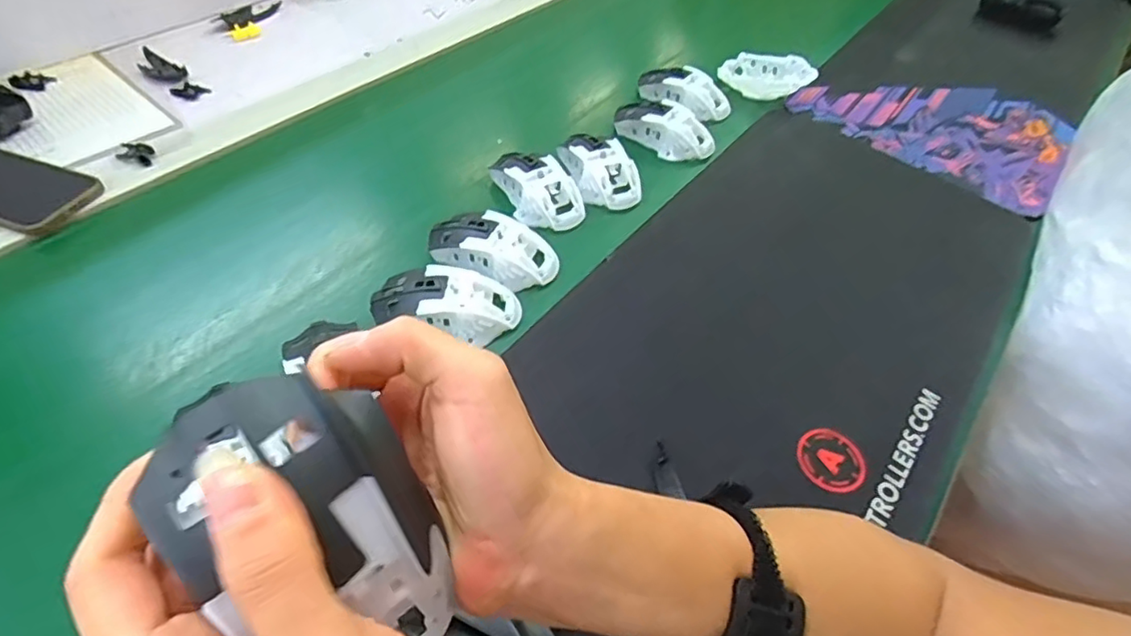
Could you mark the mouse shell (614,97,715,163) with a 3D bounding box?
[{"bbox_3d":[0.108,-0.210,0.658,0.113,0.034,0.053,34,56,21],"label":"mouse shell"}]

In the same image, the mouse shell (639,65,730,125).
[{"bbox_3d":[0.139,-0.268,0.714,0.116,0.037,0.047,26,53,17],"label":"mouse shell"}]

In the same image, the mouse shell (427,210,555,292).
[{"bbox_3d":[-0.063,-0.063,0.525,0.111,0.032,0.055,25,53,15],"label":"mouse shell"}]

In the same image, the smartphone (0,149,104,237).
[{"bbox_3d":[-0.520,-0.123,0.555,0.175,0.009,0.078,17,51,9],"label":"smartphone"}]

